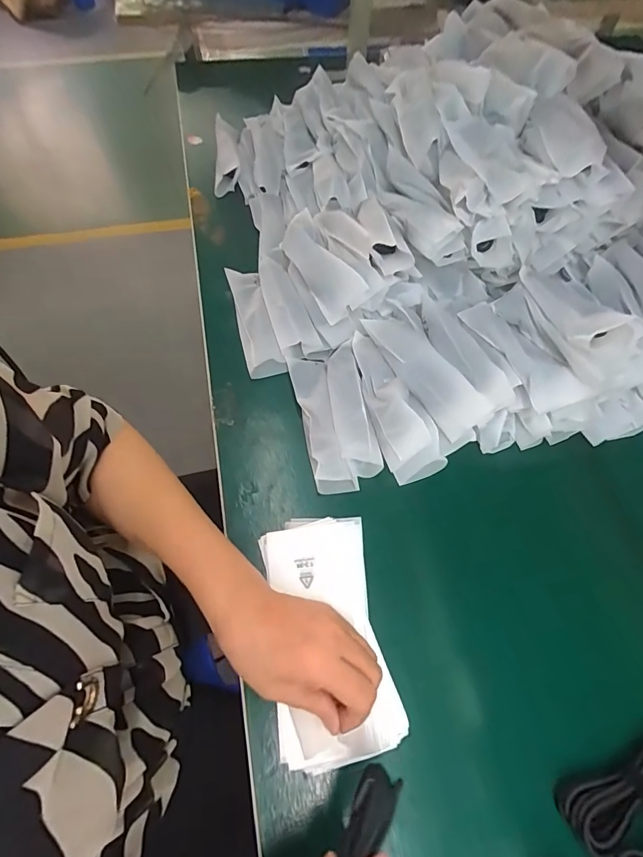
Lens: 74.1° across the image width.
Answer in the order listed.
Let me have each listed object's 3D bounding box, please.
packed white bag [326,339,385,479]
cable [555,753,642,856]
[{"bbox_3d":[0.030,-0.026,0.438,0.039,0.025,0.144,-7,62,-5],"label":"packed white bag"},{"bbox_3d":[0.224,0.263,0.312,0.100,0.017,0.034,-24,65,-14],"label":"cable"}]

